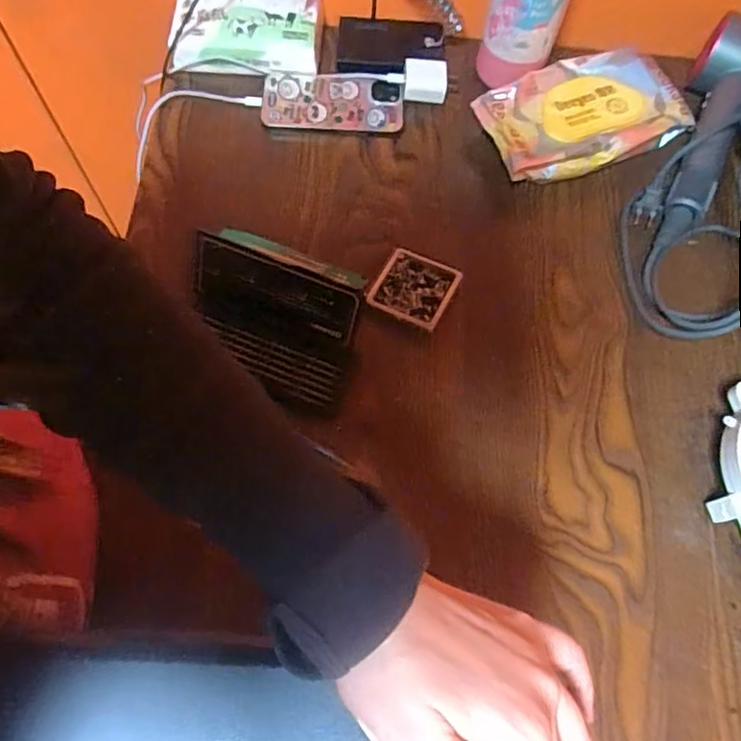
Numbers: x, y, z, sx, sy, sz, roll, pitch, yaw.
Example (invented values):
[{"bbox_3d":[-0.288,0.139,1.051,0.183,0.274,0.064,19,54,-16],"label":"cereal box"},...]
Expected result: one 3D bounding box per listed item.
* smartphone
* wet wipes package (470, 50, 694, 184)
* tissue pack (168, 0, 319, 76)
[{"bbox_3d":[-0.038,-0.266,0.603,0.141,0.010,0.057,4,90,0],"label":"smartphone"},{"bbox_3d":[0.200,-0.242,0.585,0.178,0.055,0.113,-22,73,-9],"label":"wet wipes package"},{"bbox_3d":[-0.127,-0.340,0.592,0.146,0.108,0.064,1,70,-2],"label":"tissue pack"}]

